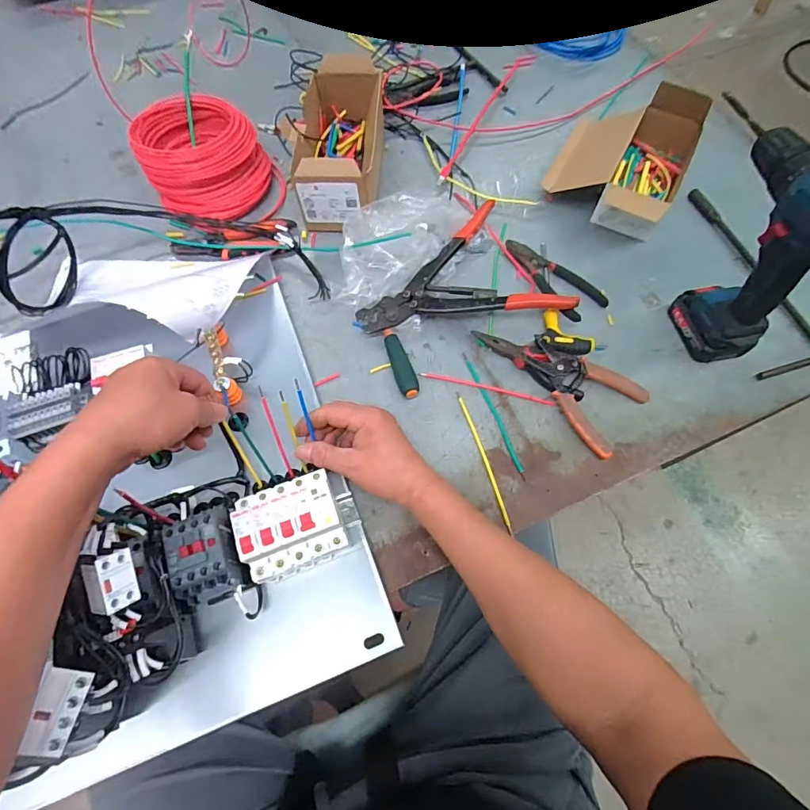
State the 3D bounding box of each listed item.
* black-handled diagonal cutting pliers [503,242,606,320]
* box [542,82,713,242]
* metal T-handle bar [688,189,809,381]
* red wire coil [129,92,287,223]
[{"bbox_3d":[0.204,-0.179,0.609,0.067,0.019,0.155,-30,69,-13],"label":"black-handled diagonal cutting pliers"},{"bbox_3d":[0.311,-0.354,0.646,0.174,0.090,0.210,27,68,11],"label":"box"},{"bbox_3d":[0.484,-0.188,0.607,0.178,0.015,0.302,-14,66,-6],"label":"metal T-handle bar"},{"bbox_3d":[-0.294,-0.362,0.660,0.171,0.068,0.214,-33,70,-14],"label":"red wire coil"}]

